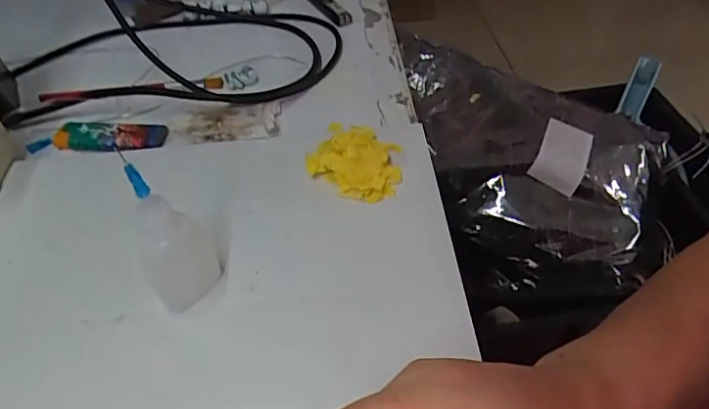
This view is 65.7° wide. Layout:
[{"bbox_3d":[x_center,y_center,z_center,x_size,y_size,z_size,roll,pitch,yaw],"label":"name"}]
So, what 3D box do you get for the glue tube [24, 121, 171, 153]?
[{"bbox_3d":[-0.185,-0.048,0.390,0.102,0.011,0.023,1,46,6],"label":"glue tube"}]

